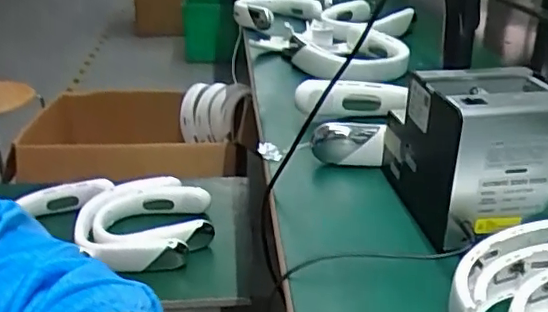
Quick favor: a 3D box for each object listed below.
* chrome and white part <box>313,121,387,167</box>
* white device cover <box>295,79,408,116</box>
[{"bbox_3d":[0.094,-0.017,0.717,0.088,0.053,0.025,8,28,21],"label":"chrome and white part"},{"bbox_3d":[0.115,-0.084,0.851,0.164,0.059,0.035,-1,26,3],"label":"white device cover"}]

